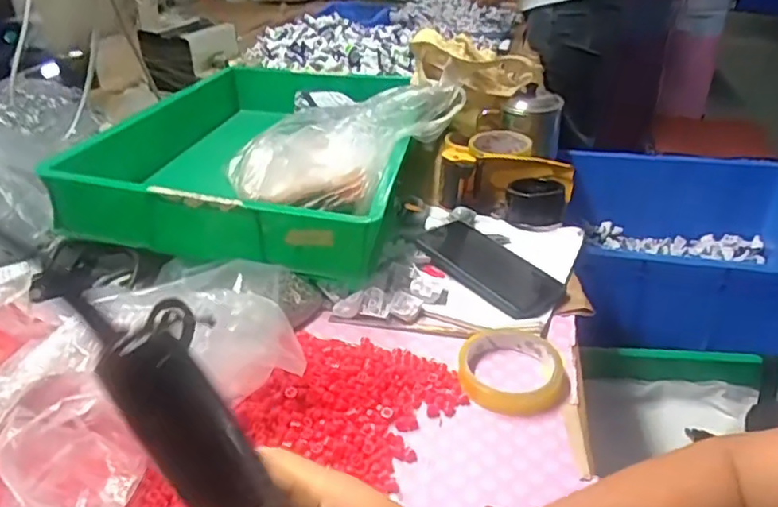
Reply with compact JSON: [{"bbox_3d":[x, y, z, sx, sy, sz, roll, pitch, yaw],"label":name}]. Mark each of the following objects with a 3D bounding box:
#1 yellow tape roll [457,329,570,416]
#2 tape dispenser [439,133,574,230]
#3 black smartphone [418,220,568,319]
[{"bbox_3d":[0.110,0.100,0.525,0.093,0.021,0.089,-1,34,1],"label":"yellow tape roll"},{"bbox_3d":[0.149,-0.091,0.776,0.162,0.091,0.080,11,35,18],"label":"tape dispenser"},{"bbox_3d":[0.104,0.012,0.647,0.077,0.016,0.160,-22,38,-28],"label":"black smartphone"}]

